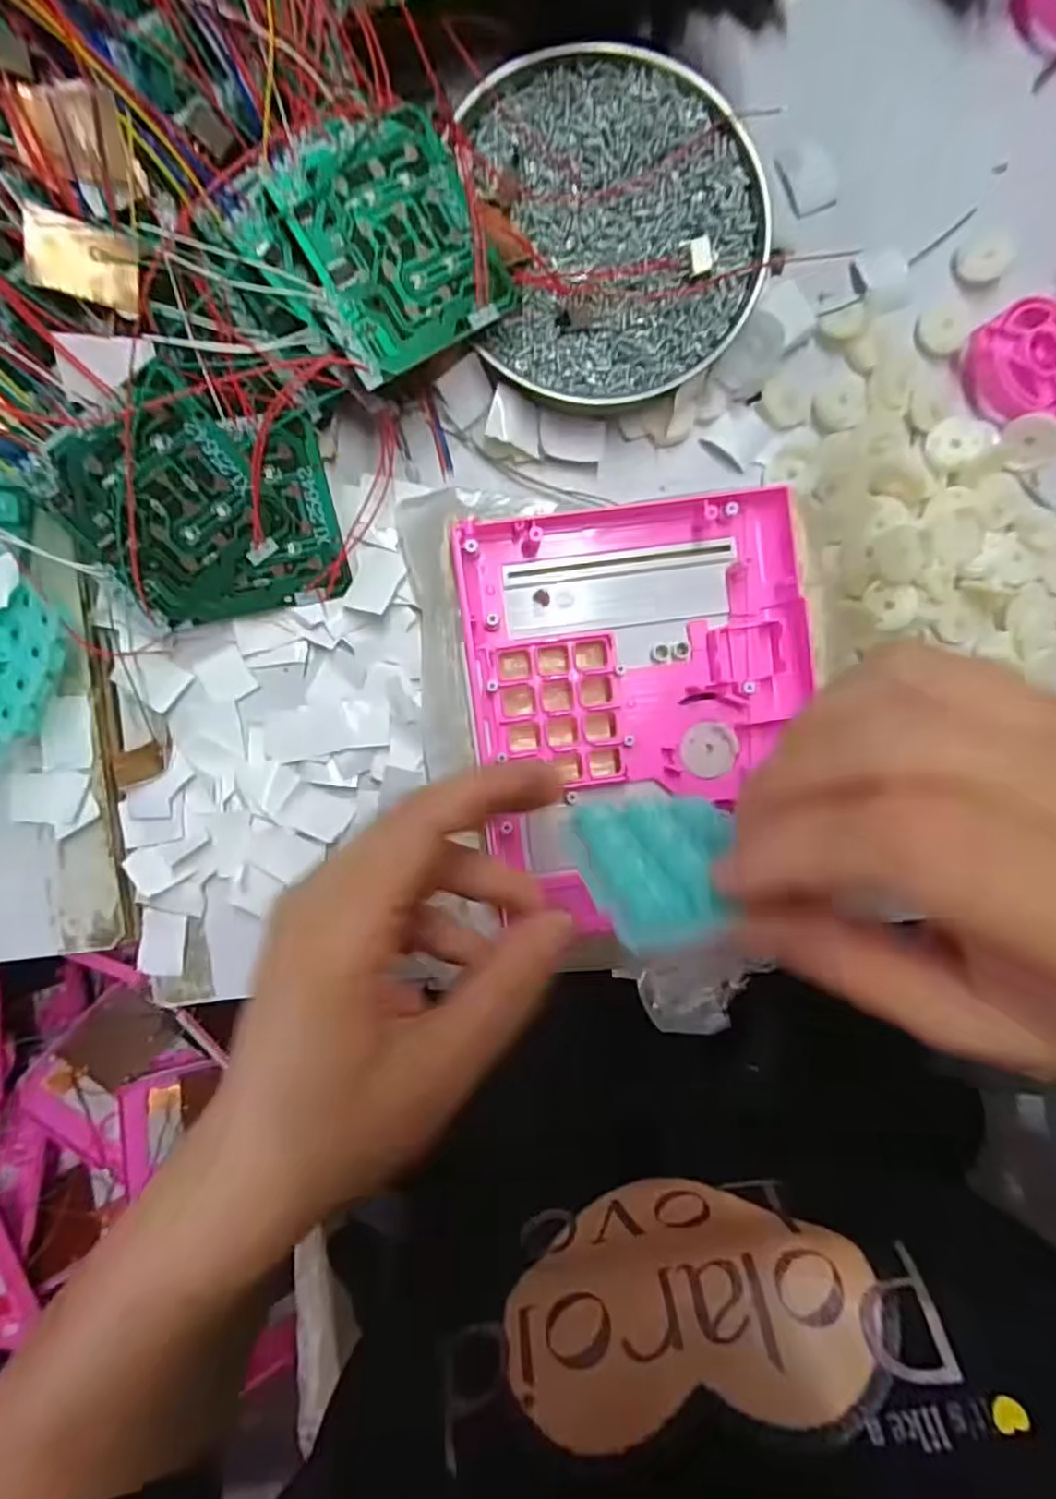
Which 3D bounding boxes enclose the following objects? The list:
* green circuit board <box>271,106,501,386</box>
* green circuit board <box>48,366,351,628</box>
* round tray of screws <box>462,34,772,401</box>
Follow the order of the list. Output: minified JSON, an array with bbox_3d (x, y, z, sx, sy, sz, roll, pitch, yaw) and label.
[{"bbox_3d":[-0.048,-0.181,0.244,0.070,0.004,0.073,-37,110,-16],"label":"green circuit board"},{"bbox_3d":[-0.123,-0.093,0.262,0.091,0.006,0.083,-18,123,-14],"label":"green circuit board"},{"bbox_3d":[0.037,-0.213,0.280,0.113,0.016,0.126,-5,94,-3],"label":"round tray of screws"}]

